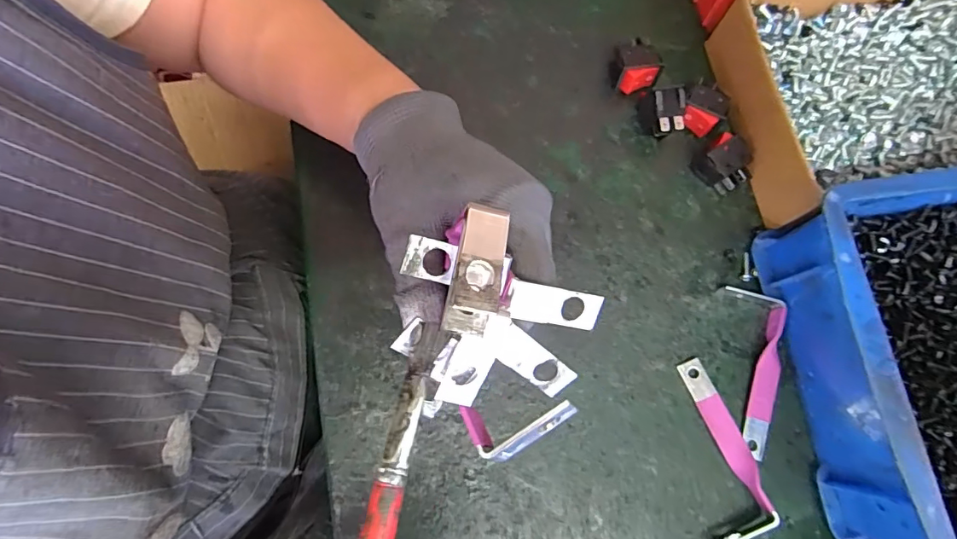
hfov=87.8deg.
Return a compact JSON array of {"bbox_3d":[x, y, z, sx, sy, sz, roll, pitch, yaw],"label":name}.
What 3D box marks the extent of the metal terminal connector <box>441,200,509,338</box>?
[{"bbox_3d":[0.000,0.000,0.168,0.016,0.008,0.043,11,75,2],"label":"metal terminal connector"}]

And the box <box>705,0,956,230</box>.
[{"bbox_3d":[0.293,-0.129,0.352,0.218,0.055,0.148,-10,76,-4],"label":"box"}]

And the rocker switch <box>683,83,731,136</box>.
[{"bbox_3d":[0.163,-0.115,0.362,0.028,0.025,0.031,29,77,6],"label":"rocker switch"}]

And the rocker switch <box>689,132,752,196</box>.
[{"bbox_3d":[0.174,-0.074,0.352,0.029,0.023,0.033,-30,78,-8],"label":"rocker switch"}]

